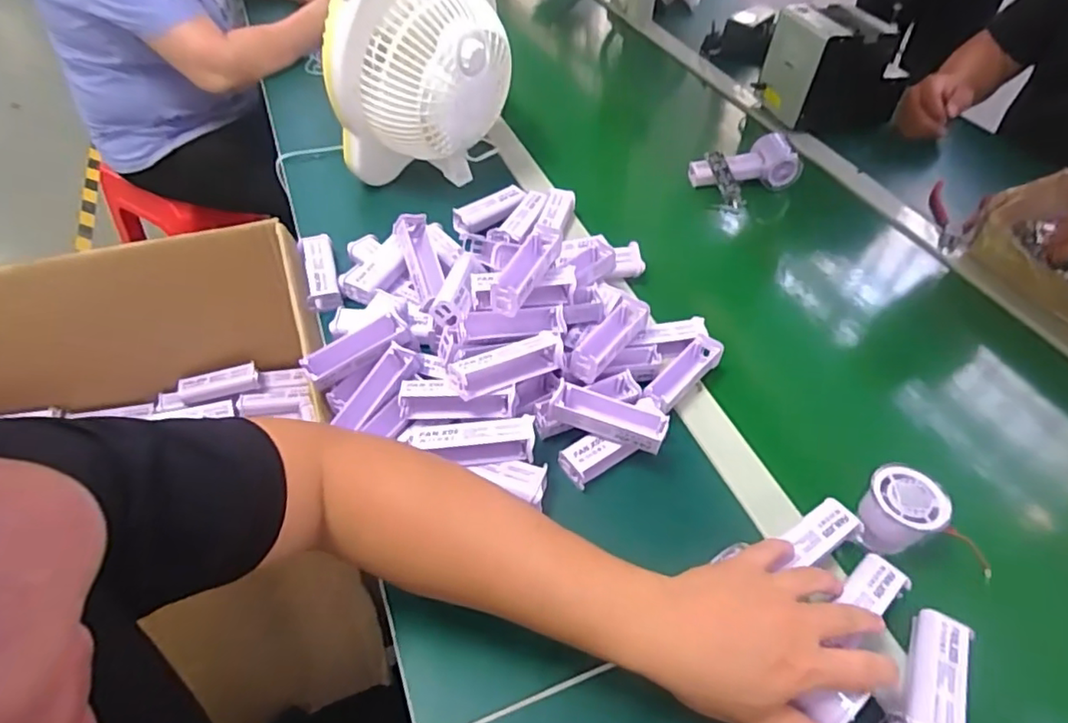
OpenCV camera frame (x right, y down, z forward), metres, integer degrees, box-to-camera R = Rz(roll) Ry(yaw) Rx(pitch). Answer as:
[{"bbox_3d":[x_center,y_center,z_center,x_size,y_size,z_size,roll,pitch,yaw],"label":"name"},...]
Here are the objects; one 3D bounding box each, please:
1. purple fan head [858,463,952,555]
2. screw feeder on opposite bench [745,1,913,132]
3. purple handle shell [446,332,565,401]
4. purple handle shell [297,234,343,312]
[{"bbox_3d":[0.290,0.120,0.487,0.055,0.052,0.055,-35,58,-30],"label":"purple fan head"},{"bbox_3d":[0.478,-0.461,0.965,0.184,0.154,0.137,-13,50,-15],"label":"screw feeder on opposite bench"},{"bbox_3d":[-0.021,0.001,0.525,0.102,0.024,0.027,-22,52,-21],"label":"purple handle shell"},{"bbox_3d":[-0.241,-0.102,0.687,0.037,0.021,0.113,-14,50,-15],"label":"purple handle shell"}]

